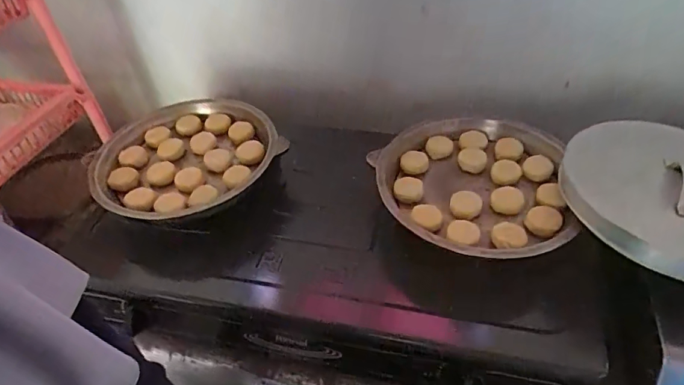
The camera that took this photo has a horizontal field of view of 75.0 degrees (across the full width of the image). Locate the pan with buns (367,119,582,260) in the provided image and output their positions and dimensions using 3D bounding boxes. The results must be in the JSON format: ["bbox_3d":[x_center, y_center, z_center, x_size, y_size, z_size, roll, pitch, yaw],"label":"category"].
[{"bbox_3d":[0.165,-0.013,0.587,0.237,0.043,0.252,4,45,8],"label":"pan with buns"}]

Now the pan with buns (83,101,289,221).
[{"bbox_3d":[-0.232,-0.056,0.661,0.255,0.038,0.246,-2,44,2],"label":"pan with buns"}]

